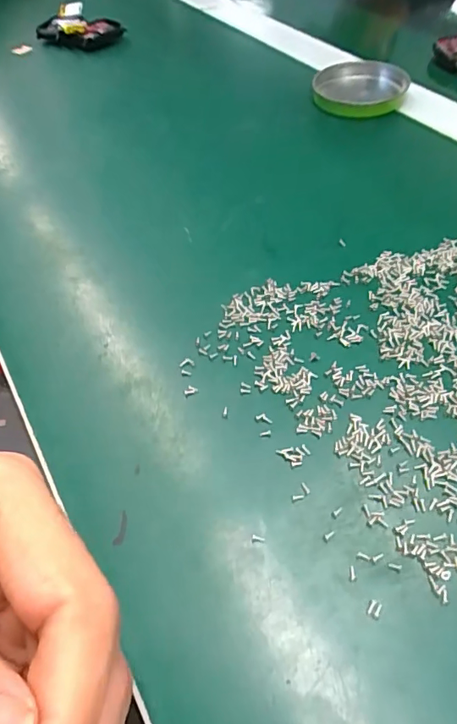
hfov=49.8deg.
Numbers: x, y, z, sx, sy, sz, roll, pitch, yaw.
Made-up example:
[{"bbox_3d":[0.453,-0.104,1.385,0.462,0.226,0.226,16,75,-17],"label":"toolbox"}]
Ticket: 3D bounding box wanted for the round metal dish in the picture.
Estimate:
[{"bbox_3d":[0.096,-0.203,0.359,0.064,0.013,0.059,9,53,12],"label":"round metal dish"}]

